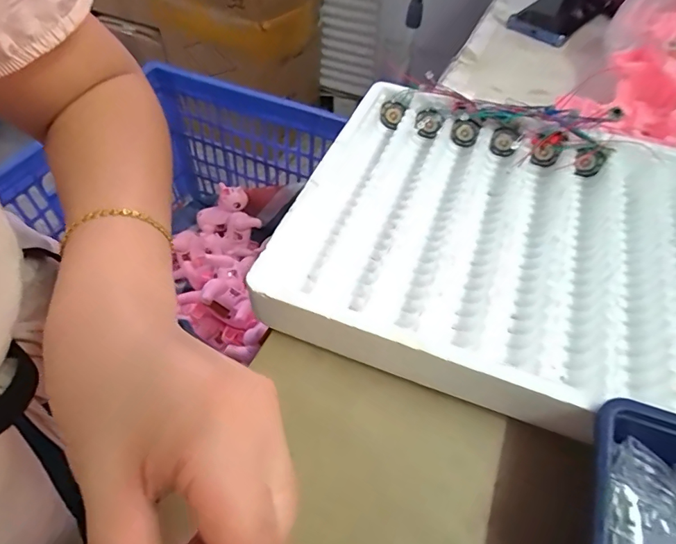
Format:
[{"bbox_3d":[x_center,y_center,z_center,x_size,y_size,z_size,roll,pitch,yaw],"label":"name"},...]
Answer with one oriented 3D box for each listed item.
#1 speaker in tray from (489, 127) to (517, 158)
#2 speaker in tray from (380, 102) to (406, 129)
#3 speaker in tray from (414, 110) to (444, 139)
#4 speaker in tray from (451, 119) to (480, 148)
[{"bbox_3d":[0.140,-0.109,0.377,0.021,0.025,0.006,19,53,10],"label":"speaker in tray"},{"bbox_3d":[0.048,-0.140,0.398,0.022,0.023,0.004,28,40,13],"label":"speaker in tray"},{"bbox_3d":[0.079,-0.128,0.387,0.024,0.025,0.015,12,52,6],"label":"speaker in tray"},{"bbox_3d":[0.109,-0.120,0.383,0.023,0.026,0.006,26,55,16],"label":"speaker in tray"}]

